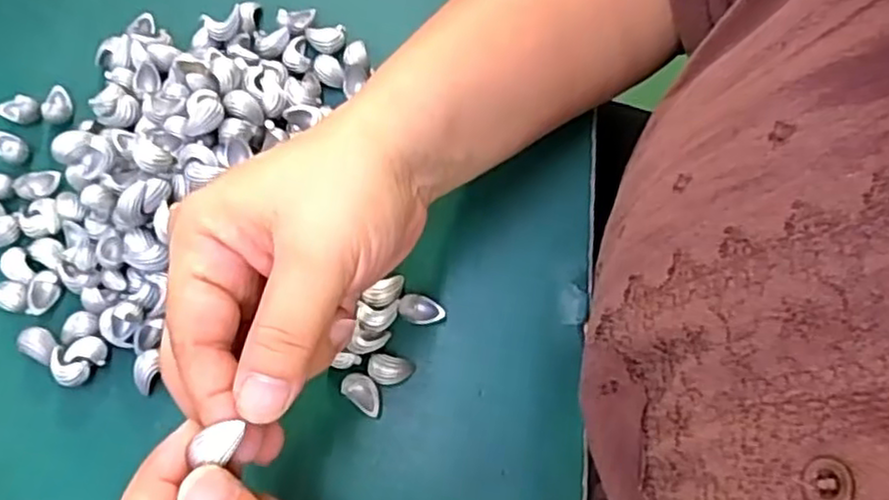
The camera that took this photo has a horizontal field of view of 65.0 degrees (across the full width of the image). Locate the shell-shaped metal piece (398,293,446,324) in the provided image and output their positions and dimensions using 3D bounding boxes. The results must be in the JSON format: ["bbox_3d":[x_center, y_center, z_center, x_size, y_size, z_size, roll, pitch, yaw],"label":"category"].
[{"bbox_3d":[-0.010,0.027,0.308,0.021,0.006,0.012,20,74,7],"label":"shell-shaped metal piece"}]

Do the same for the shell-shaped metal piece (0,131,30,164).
[{"bbox_3d":[-0.208,-0.049,0.332,0.022,0.006,0.012,34,76,9],"label":"shell-shaped metal piece"}]

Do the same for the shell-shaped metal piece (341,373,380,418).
[{"bbox_3d":[-0.034,0.060,0.296,0.019,0.007,0.012,38,77,12],"label":"shell-shaped metal piece"}]

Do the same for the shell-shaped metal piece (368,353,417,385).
[{"bbox_3d":[-0.023,0.051,0.300,0.019,0.007,0.012,8,73,3],"label":"shell-shaped metal piece"}]

